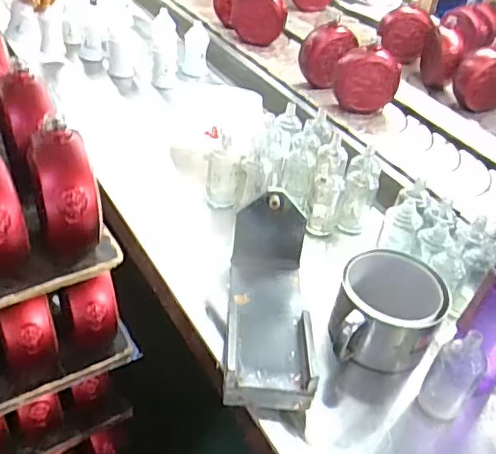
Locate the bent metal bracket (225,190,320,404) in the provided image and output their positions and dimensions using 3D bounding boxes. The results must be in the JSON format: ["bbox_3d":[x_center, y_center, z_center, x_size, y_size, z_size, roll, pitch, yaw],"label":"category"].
[{"bbox_3d":[0.029,0.092,0.721,0.105,0.111,0.269,5,39,-2],"label":"bent metal bracket"}]

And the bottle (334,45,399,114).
[{"bbox_3d":[0.255,-0.317,1.227,0.142,0.137,0.068,17,20,18],"label":"bottle"}]

